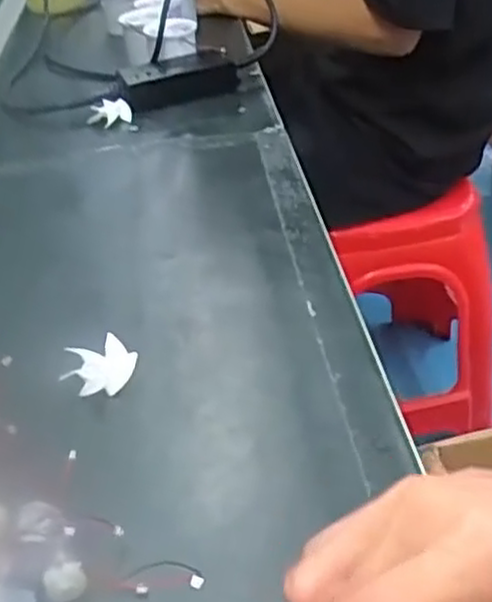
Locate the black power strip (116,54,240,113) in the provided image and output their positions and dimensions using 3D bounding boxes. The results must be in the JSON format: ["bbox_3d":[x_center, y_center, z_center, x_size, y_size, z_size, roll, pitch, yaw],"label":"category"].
[{"bbox_3d":[-0.069,-0.225,0.755,0.121,0.032,0.066,-18,38,-17],"label":"black power strip"}]

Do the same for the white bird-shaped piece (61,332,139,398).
[{"bbox_3d":[-0.082,0.037,0.419,0.038,0.008,0.042,-19,44,-18],"label":"white bird-shaped piece"}]

